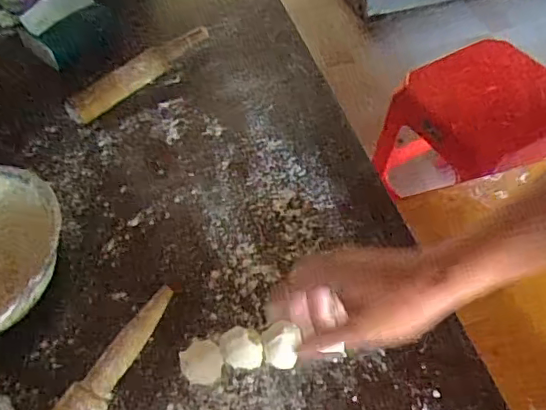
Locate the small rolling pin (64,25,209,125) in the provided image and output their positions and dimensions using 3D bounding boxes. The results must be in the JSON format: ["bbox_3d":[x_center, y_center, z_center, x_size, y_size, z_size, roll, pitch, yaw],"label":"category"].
[{"bbox_3d":[-0.194,-0.196,0.825,0.240,0.039,0.040,-37,58,-23],"label":"small rolling pin"}]

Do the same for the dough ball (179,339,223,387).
[{"bbox_3d":[-0.068,0.151,0.544,0.039,0.027,0.037,-2,51,2],"label":"dough ball"}]

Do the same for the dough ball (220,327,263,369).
[{"bbox_3d":[-0.030,0.140,0.551,0.040,0.023,0.035,-7,51,-1],"label":"dough ball"}]

